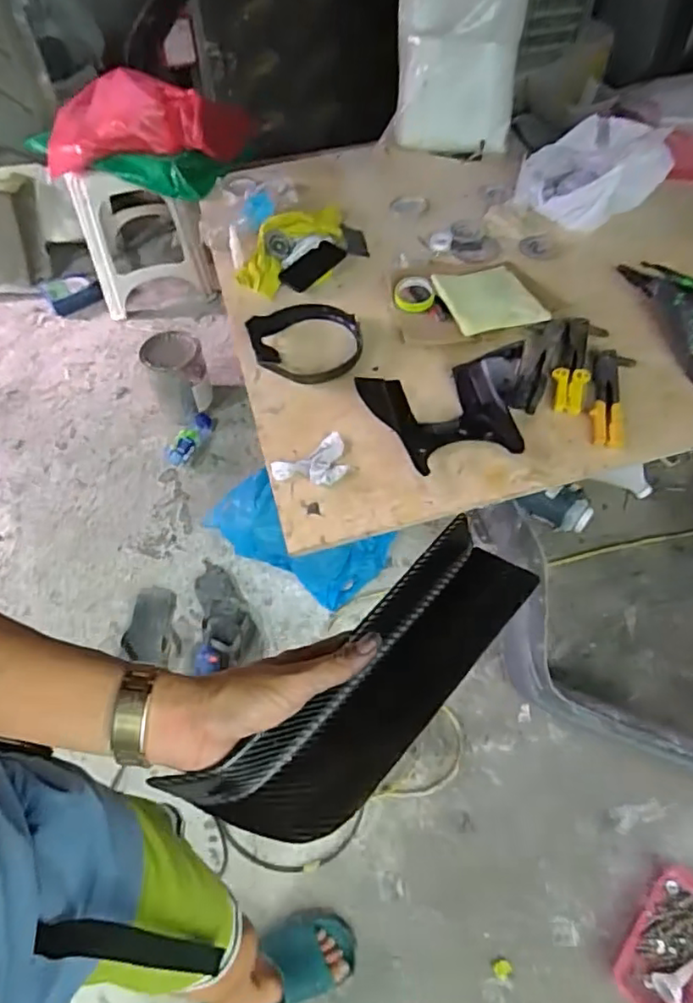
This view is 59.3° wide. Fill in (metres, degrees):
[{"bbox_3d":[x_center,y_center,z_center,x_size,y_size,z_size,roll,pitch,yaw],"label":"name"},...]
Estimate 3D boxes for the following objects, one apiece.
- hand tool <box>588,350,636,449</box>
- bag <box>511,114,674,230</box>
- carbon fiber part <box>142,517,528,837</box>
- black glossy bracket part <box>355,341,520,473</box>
[{"bbox_3d":[0.519,-0.209,1.201,0.078,0.025,0.250,16,58,12],"label":"hand tool"},{"bbox_3d":[0.601,-0.833,1.505,0.319,0.137,0.286,36,64,22],"label":"bag"},{"bbox_3d":[0.024,0.120,0.414,0.085,0.040,0.275,39,63,23],"label":"carbon fiber part"},{"bbox_3d":[0.210,-0.180,1.155,0.313,0.101,0.240,-11,57,-6],"label":"black glossy bracket part"}]

